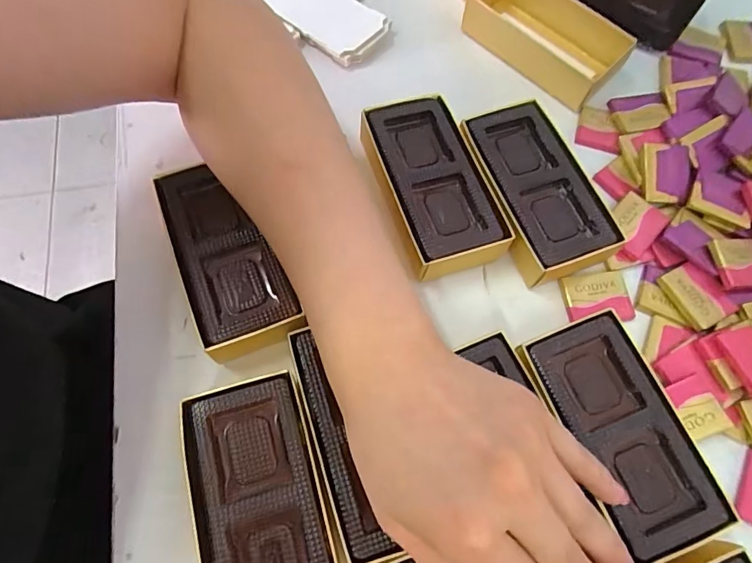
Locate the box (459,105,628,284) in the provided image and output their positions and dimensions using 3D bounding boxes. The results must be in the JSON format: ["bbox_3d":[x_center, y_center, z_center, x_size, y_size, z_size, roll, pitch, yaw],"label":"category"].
[{"bbox_3d":[0.101,-0.057,0.302,0.060,0.027,0.111,-14,67,-8],"label":"box"}]

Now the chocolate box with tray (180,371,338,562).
[{"bbox_3d":[-0.056,0.110,0.232,0.060,0.031,0.117,-15,67,-9],"label":"chocolate box with tray"}]

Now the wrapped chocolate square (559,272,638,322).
[{"bbox_3d":[0.136,0.010,0.296,0.041,0.008,0.030,-6,66,-5],"label":"wrapped chocolate square"}]

